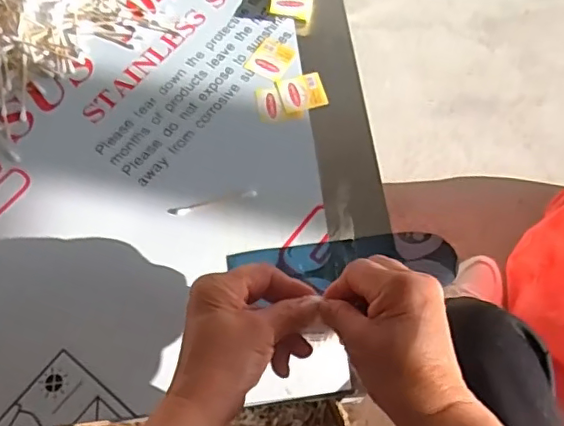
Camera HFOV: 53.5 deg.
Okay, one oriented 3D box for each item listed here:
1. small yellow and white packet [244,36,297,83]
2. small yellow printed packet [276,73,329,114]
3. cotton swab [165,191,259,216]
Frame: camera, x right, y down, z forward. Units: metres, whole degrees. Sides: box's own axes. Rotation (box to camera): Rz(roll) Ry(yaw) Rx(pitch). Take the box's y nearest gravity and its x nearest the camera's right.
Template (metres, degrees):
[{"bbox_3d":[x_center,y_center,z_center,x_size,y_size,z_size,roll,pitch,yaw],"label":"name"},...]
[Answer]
[{"bbox_3d":[-0.011,-0.159,0.572,0.042,0.004,0.046,25,69,13],"label":"small yellow and white packet"},{"bbox_3d":[0.020,-0.120,0.552,0.043,0.004,0.041,-13,66,-4],"label":"small yellow printed packet"},{"bbox_3d":[-0.062,-0.010,0.507,0.080,0.006,0.009,-16,66,-5],"label":"cotton swab"}]

